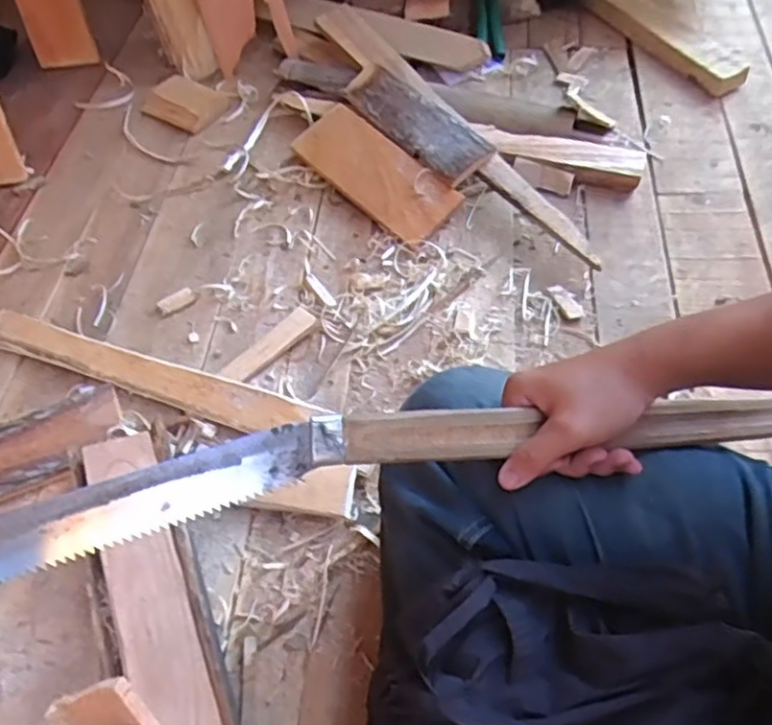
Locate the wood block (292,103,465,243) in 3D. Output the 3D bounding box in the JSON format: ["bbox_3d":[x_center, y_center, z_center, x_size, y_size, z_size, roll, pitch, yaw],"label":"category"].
[{"bbox_3d":[-0.017,-0.249,0.880,0.093,0.015,0.235,-44,68,-5],"label":"wood block"}]

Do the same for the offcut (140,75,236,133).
[{"bbox_3d":[-0.302,-0.394,1.018,0.120,0.021,0.089,26,60,20],"label":"offcut"}]

